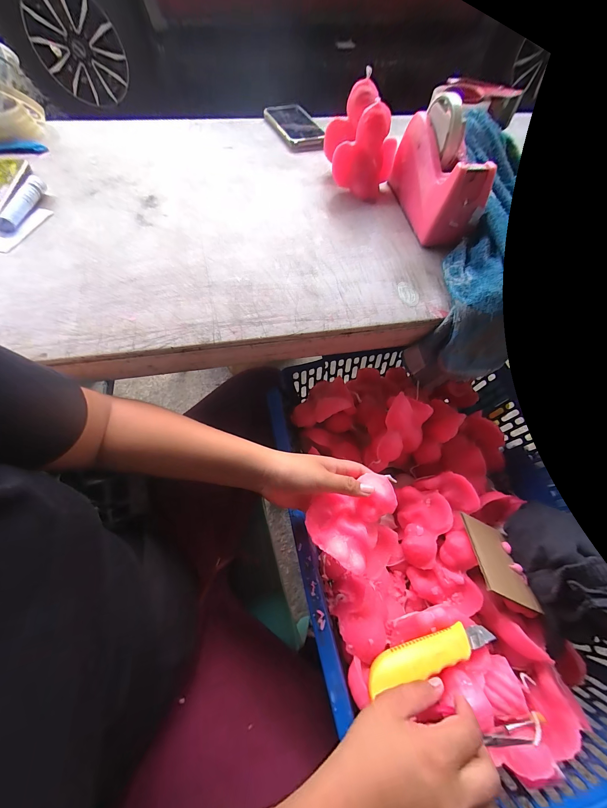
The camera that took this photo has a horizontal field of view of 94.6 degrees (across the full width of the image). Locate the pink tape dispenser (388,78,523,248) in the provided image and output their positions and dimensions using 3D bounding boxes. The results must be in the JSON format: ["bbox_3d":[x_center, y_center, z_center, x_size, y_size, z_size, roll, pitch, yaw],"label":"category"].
[{"bbox_3d":[0.199,-0.343,0.399,0.078,0.133,0.186,-7,65,-7],"label":"pink tape dispenser"}]

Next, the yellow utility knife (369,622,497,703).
[{"bbox_3d":[0.139,0.268,0.302,0.152,0.029,0.018,-5,99,-16],"label":"yellow utility knife"}]

